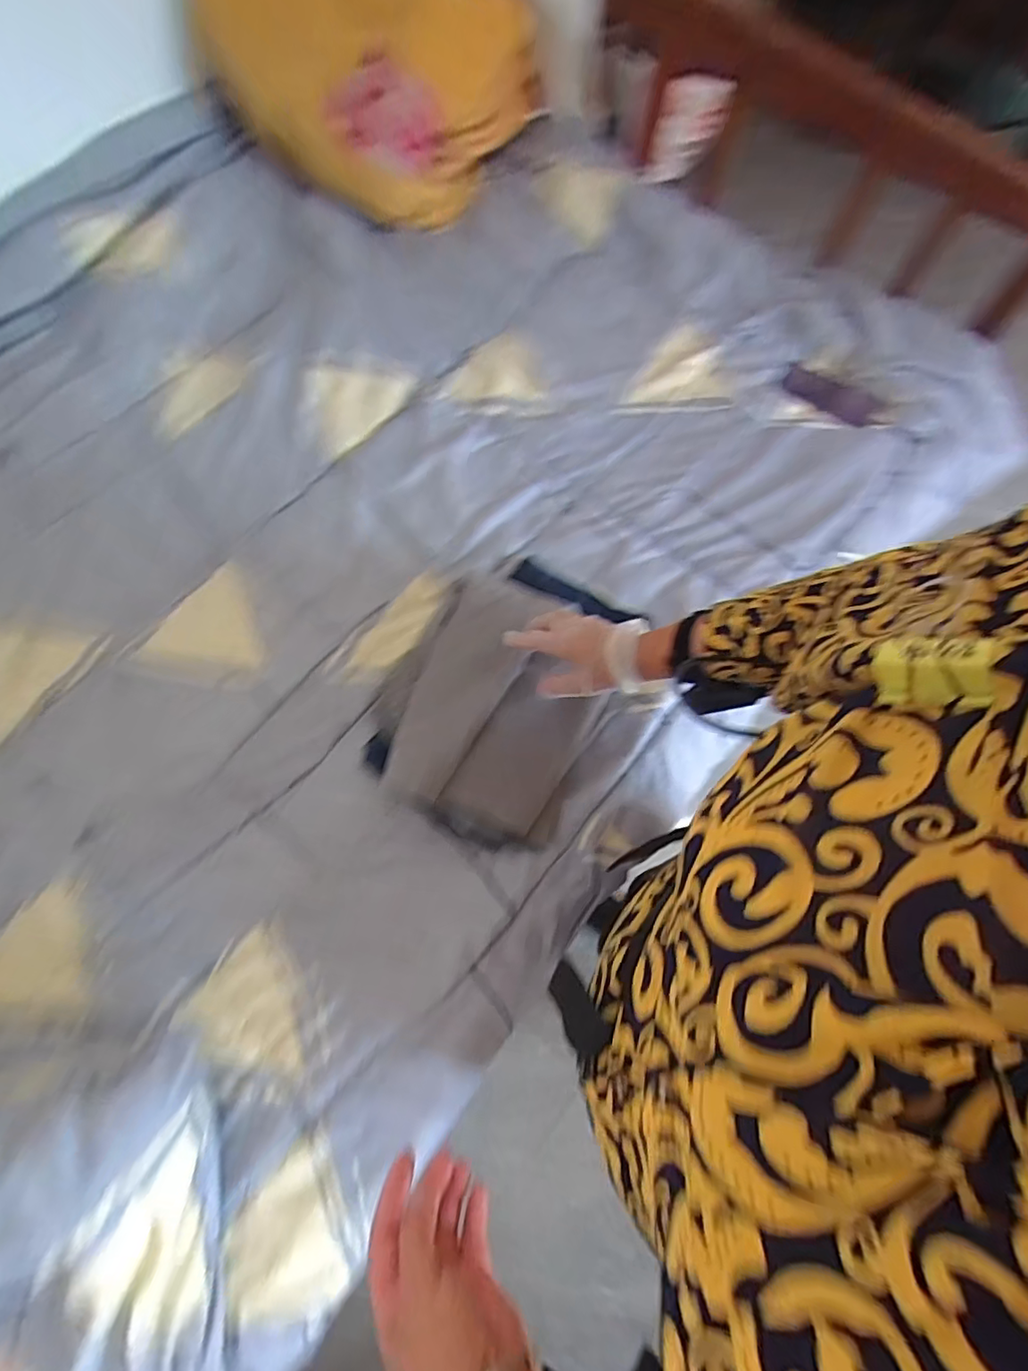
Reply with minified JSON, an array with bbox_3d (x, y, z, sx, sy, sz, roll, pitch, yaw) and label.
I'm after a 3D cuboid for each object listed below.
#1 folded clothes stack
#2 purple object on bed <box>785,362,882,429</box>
[{"bbox_3d":[-0.019,-0.002,0.700,0.254,0.076,0.361,23,75,5],"label":"folded clothes stack"},{"bbox_3d":[0.497,-0.457,0.887,0.143,0.022,0.065,37,78,8],"label":"purple object on bed"}]

